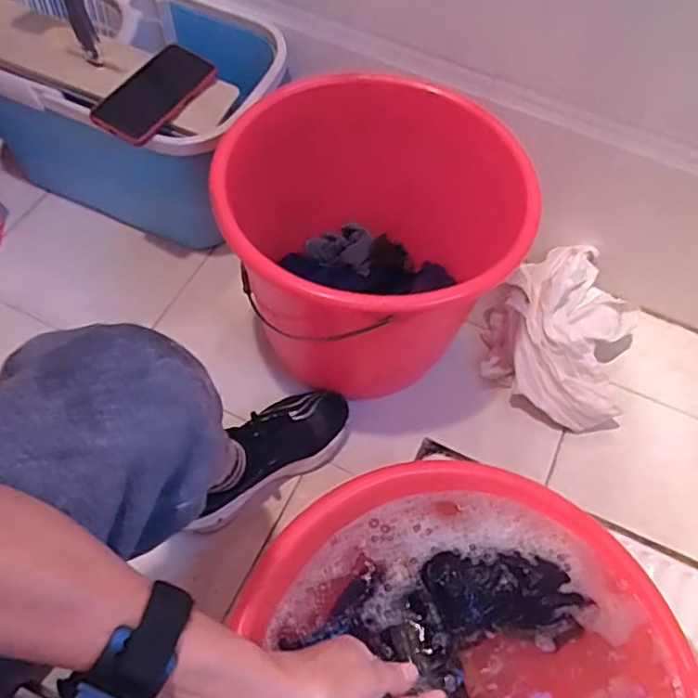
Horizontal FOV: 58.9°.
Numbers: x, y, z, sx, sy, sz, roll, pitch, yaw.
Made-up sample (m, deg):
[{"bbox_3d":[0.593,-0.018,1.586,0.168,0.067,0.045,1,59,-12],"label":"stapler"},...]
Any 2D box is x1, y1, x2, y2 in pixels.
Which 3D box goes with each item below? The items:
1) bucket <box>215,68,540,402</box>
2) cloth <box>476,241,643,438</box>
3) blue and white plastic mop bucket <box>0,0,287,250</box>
[{"bbox_3d":[0.015,-0.113,0.787,0.285,0.288,0.327,-14,61,-12],"label":"bucket"},{"bbox_3d":[0.317,-0.033,0.907,0.207,0.136,0.263,16,59,5],"label":"cloth"},{"bbox_3d":[-0.348,-0.368,0.964,0.471,0.315,0.289,23,60,10],"label":"blue and white plastic mop bucket"}]

